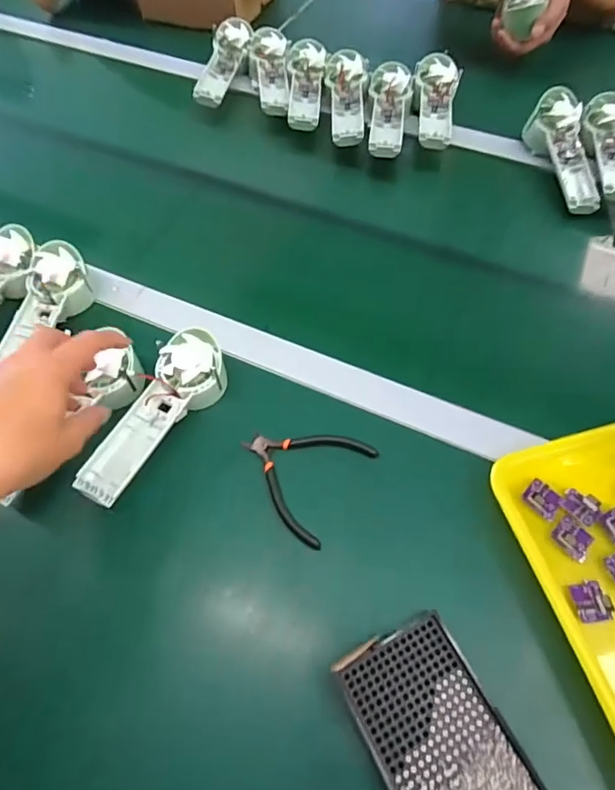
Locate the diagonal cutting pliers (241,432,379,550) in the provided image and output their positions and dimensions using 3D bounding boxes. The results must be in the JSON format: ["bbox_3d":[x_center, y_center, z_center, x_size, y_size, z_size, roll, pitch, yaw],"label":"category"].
[{"bbox_3d":[-0.007,0.066,0.436,0.106,0.012,0.103,31,66,17],"label":"diagonal cutting pliers"}]

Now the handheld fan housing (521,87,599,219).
[{"bbox_3d":[0.334,-0.313,0.626,0.058,0.041,0.176,-9,77,-3],"label":"handheld fan housing"}]

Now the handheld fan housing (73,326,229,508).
[{"bbox_3d":[-0.140,0.020,0.441,0.063,0.043,0.177,23,64,14],"label":"handheld fan housing"}]

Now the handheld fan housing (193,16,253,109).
[{"bbox_3d":[-0.125,-0.508,0.727,0.061,0.038,0.169,7,61,6],"label":"handheld fan housing"}]

